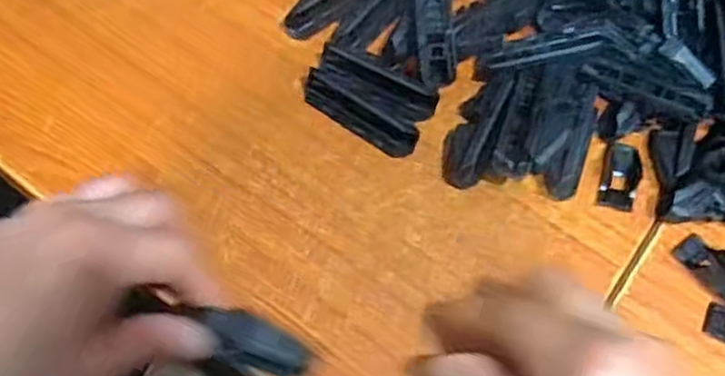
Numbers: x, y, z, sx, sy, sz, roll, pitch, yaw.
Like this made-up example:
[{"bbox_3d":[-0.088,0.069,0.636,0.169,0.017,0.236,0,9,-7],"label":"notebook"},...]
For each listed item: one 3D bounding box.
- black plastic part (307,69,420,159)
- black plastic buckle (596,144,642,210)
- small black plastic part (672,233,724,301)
[{"bbox_3d":[-0.003,-0.041,0.397,0.073,0.016,0.015,32,66,12],"label":"black plastic part"},{"bbox_3d":[0.145,-0.007,0.394,0.019,0.005,0.043,20,64,7],"label":"black plastic buckle"},{"bbox_3d":[0.186,0.042,0.370,0.023,0.005,0.042,-40,72,-20],"label":"small black plastic part"}]

